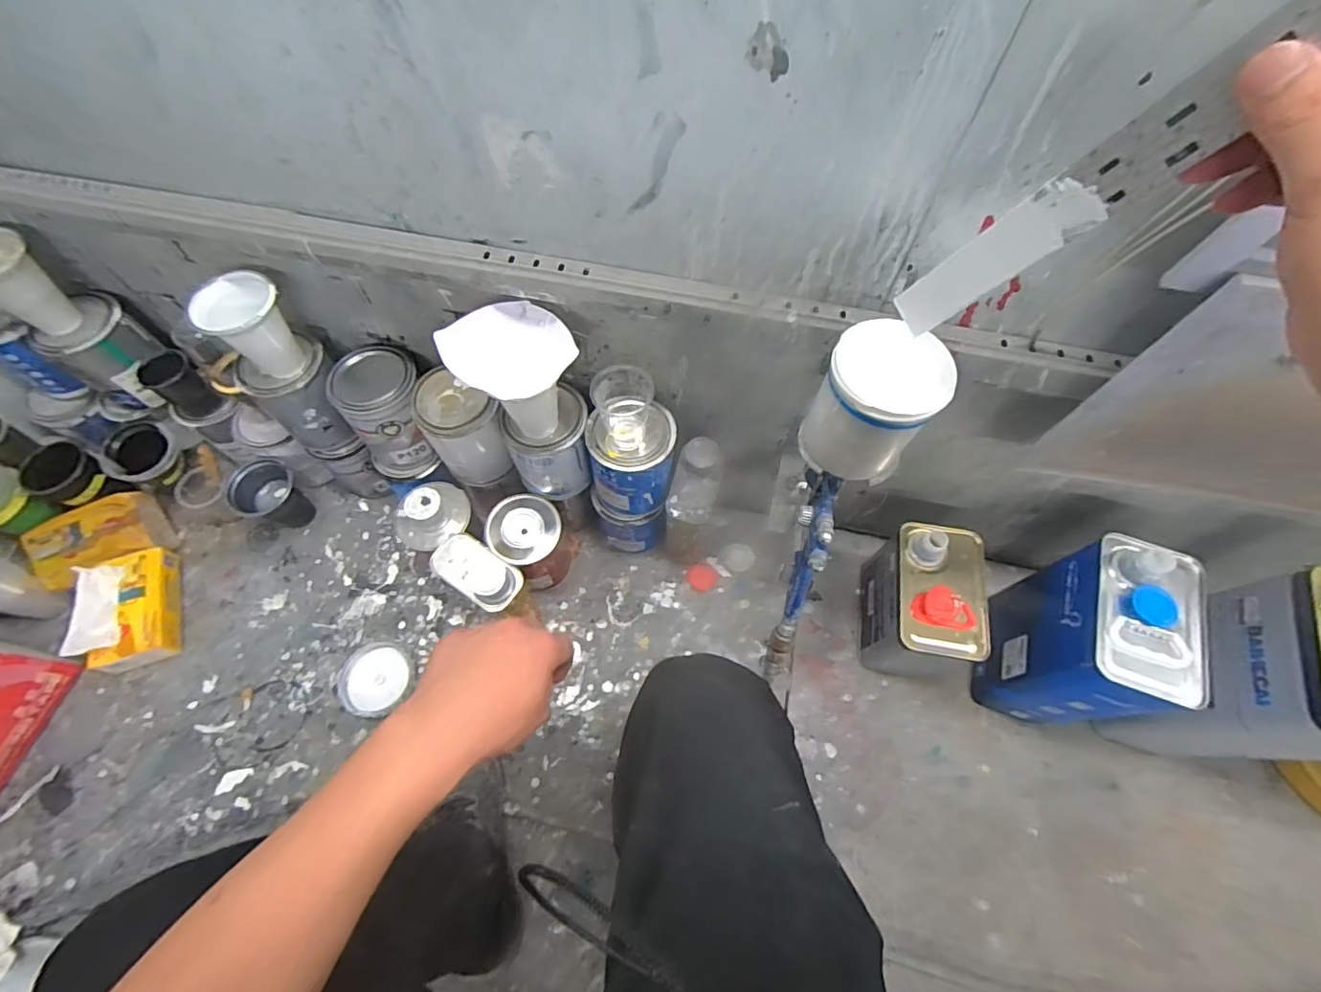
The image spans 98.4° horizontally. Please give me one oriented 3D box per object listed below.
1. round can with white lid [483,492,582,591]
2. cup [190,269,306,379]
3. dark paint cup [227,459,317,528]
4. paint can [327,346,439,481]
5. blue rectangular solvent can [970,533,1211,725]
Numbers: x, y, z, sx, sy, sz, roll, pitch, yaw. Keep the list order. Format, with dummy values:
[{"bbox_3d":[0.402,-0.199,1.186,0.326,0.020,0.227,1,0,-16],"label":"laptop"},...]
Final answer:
[{"bbox_3d":[-0.183,0.061,0.821,0.102,0.151,0.097,0,64,-1],"label":"round can with white lid"},{"bbox_3d":[-0.476,-0.194,0.673,0.089,0.106,0.085,30,67,13],"label":"cup"},{"bbox_3d":[-0.592,0.004,0.876,0.089,0.104,0.082,0,64,-1],"label":"dark paint cup"},{"bbox_3d":[-0.364,-0.112,0.771,0.109,0.145,0.113,0,64,-1],"label":"paint can"},{"bbox_3d":[0.503,0.179,0.706,0.097,0.282,0.168,20,65,9],"label":"blue rectangular solvent can"}]

